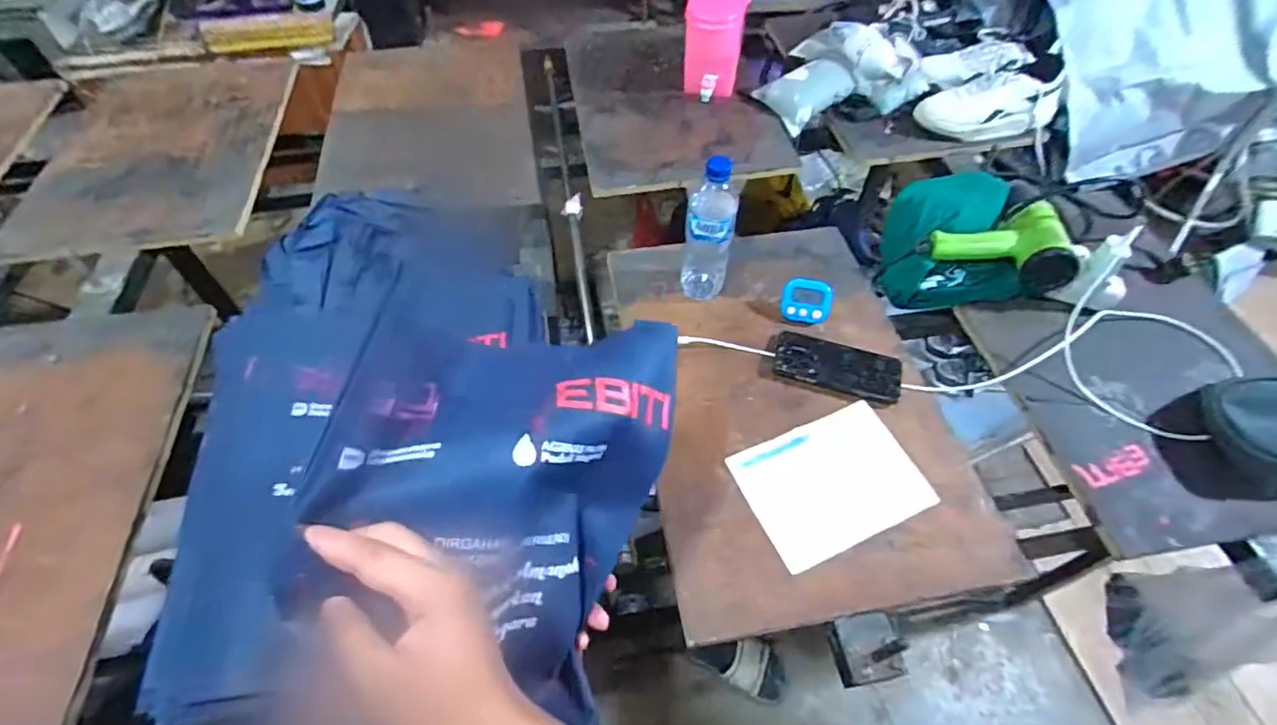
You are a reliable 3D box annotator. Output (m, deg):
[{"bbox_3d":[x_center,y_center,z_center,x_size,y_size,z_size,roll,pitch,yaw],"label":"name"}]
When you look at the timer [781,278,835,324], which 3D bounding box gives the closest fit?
[{"bbox_3d":[0.246,-0.090,0.848,0.070,0.017,0.066,12,88,14],"label":"timer"}]

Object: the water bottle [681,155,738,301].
[{"bbox_3d":[0.097,-0.177,0.813,0.069,0.237,0.070,5,54,4],"label":"water bottle"}]

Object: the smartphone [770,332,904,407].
[{"bbox_3d":[0.270,0.006,0.787,0.165,0.017,0.072,16,55,12],"label":"smartphone"}]

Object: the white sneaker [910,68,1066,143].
[{"bbox_3d":[0.664,-0.485,1.089,0.226,0.089,0.103,-3,54,-3],"label":"white sneaker"}]

